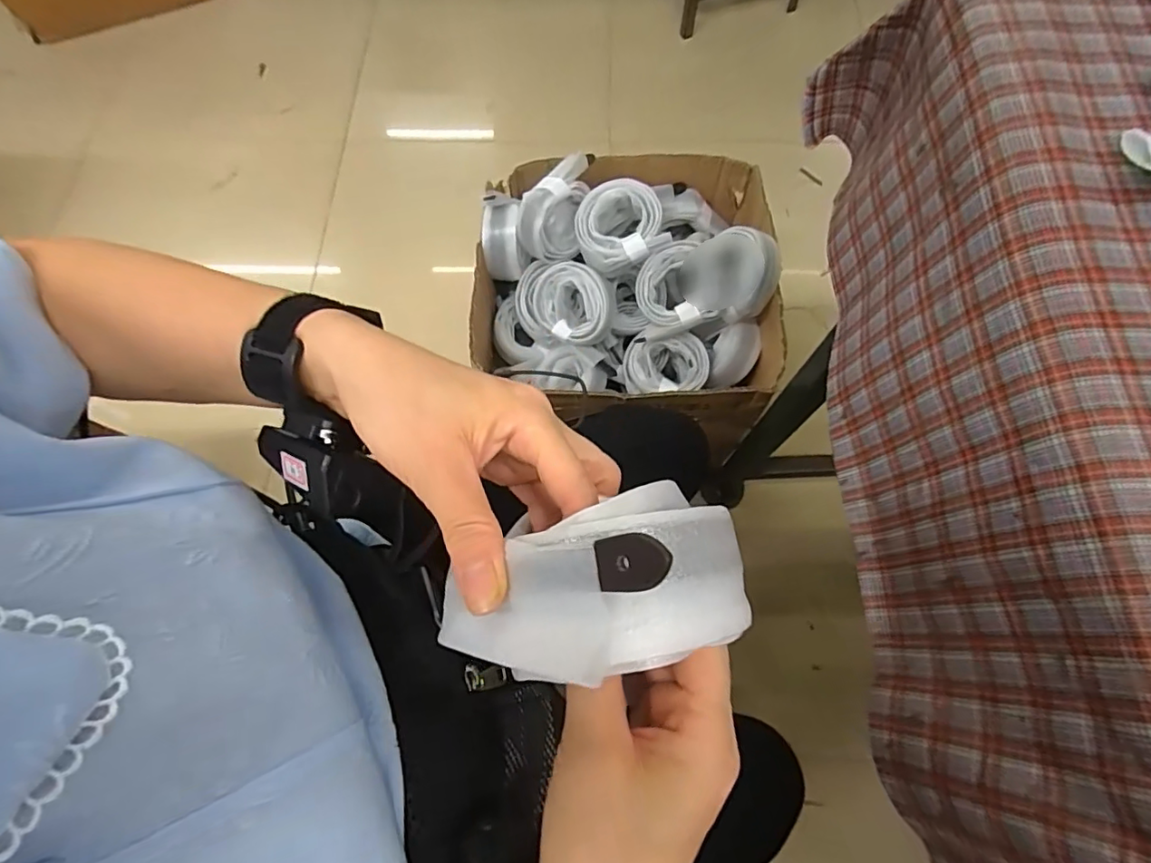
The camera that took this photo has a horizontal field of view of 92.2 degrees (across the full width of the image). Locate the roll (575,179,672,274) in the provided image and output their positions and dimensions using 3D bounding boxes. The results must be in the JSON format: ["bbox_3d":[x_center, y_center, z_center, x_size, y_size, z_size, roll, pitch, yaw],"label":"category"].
[{"bbox_3d":[0.059,-0.274,0.741,0.114,0.049,0.105,-1,71,2],"label":"roll"}]

